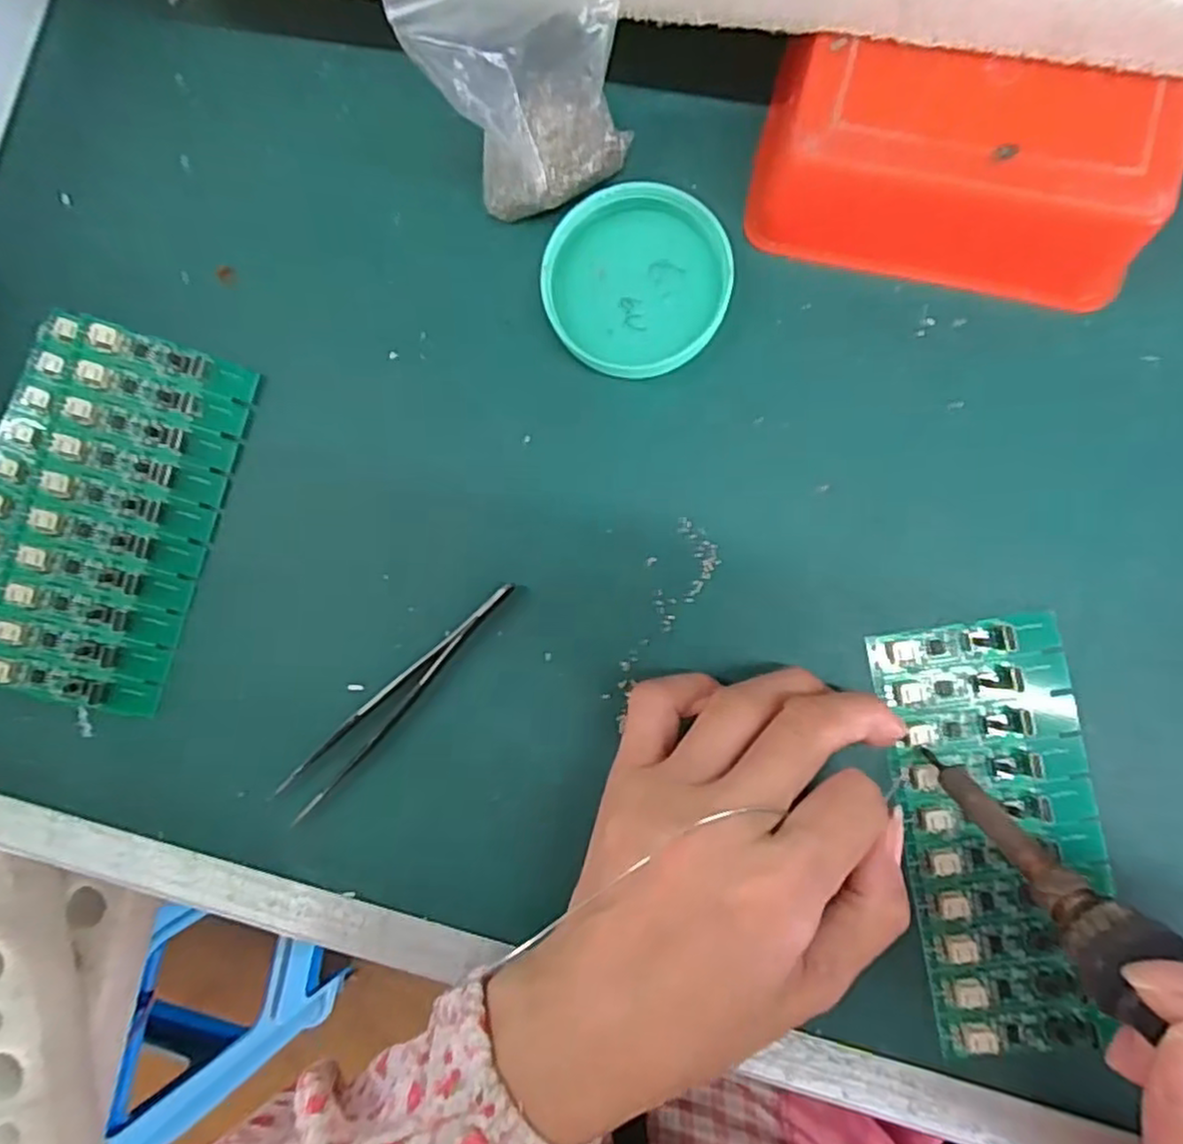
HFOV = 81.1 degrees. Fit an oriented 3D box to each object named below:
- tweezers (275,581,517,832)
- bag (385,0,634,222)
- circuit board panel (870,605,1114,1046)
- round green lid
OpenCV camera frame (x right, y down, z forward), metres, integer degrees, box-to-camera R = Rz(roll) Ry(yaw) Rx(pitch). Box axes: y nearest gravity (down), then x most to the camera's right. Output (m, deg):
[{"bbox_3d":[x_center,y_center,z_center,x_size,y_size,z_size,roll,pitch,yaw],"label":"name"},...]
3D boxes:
[{"bbox_3d":[-0.070,0.044,0.250,0.015,0.005,0.112,45,92,7],"label":"tweezers"},{"bbox_3d":[-0.016,-0.155,0.222,0.064,0.081,0.031,-25,84,4],"label":"bag"},{"bbox_3d":[0.135,0.086,0.230,0.064,0.007,0.138,-4,85,6],"label":"circuit board panel"},{"bbox_3d":[0.017,-0.106,0.251,0.065,0.014,0.064,0,86,6],"label":"round green lid"}]

